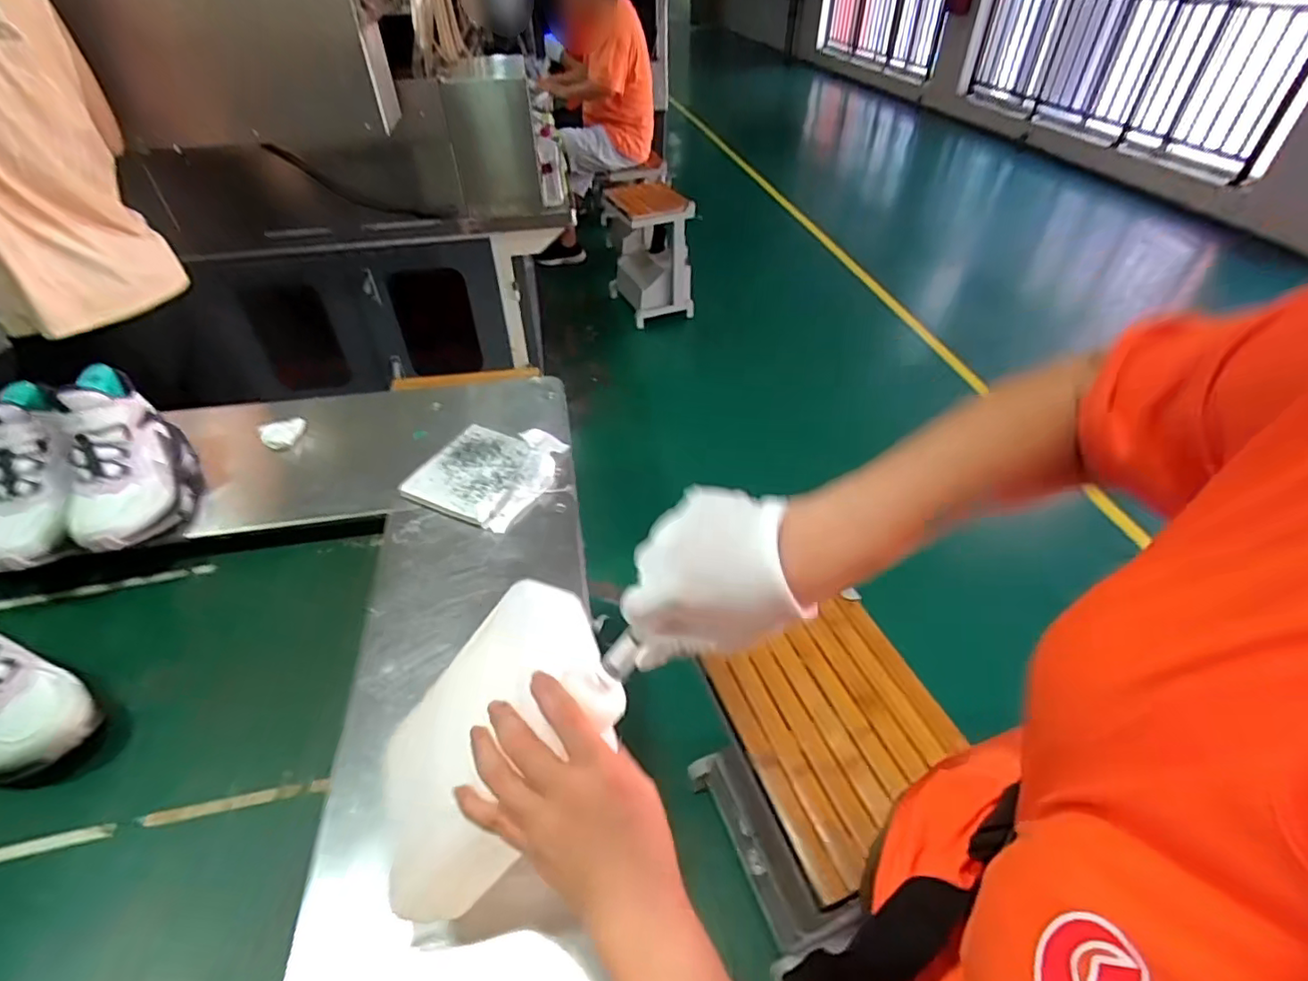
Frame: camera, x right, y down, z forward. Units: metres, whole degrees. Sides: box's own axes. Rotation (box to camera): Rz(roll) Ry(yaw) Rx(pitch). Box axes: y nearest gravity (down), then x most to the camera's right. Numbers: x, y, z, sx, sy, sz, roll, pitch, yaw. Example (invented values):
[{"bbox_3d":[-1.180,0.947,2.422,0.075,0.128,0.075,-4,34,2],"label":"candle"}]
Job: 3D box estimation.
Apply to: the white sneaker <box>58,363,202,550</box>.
[{"bbox_3d":[-0.652,-0.041,0.729,0.107,0.145,0.205,-24,47,-22],"label":"white sneaker"}]

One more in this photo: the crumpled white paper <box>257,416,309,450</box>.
[{"bbox_3d":[-0.540,-0.085,0.880,0.061,0.013,0.042,-22,84,-17],"label":"crumpled white paper"}]

